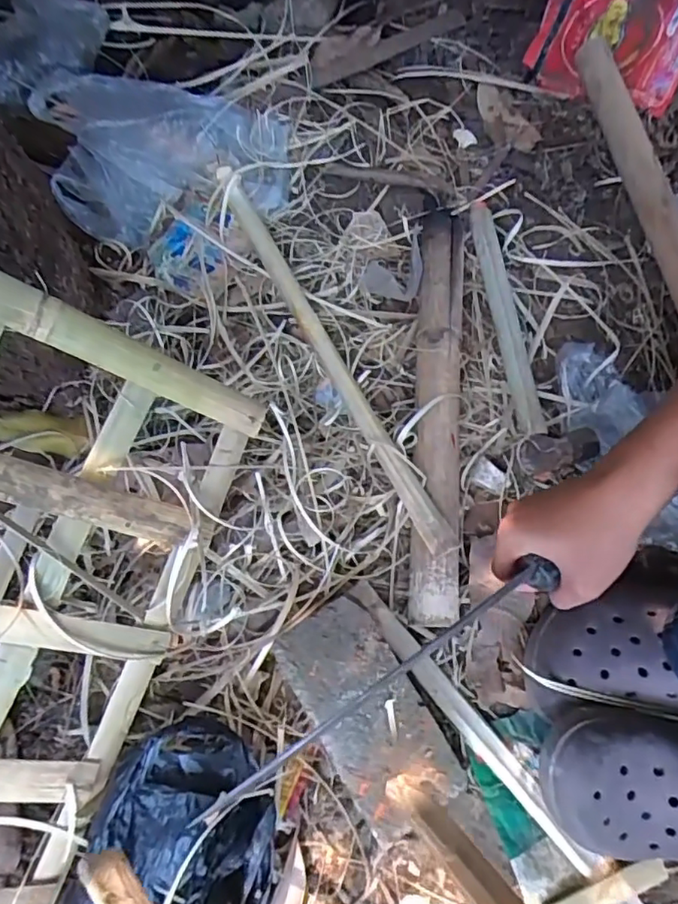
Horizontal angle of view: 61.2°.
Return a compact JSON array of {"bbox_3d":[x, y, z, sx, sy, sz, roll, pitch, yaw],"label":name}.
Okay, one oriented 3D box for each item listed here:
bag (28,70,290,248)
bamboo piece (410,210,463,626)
[{"bbox_3d":[-0.180,-0.335,0.616,0.253,0.068,0.182,-14,73,-5],"label":"bag"},{"bbox_3d":[0.096,-0.060,0.554,0.045,0.051,0.435,4,72,1],"label":"bamboo piece"}]

